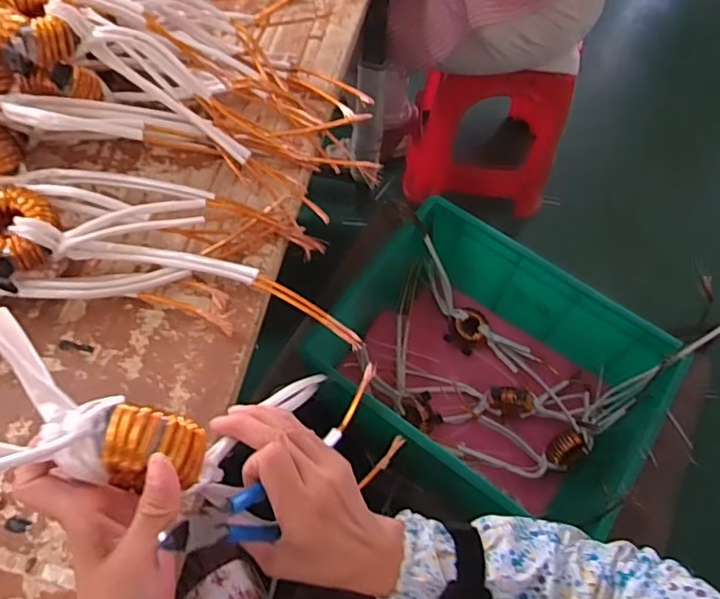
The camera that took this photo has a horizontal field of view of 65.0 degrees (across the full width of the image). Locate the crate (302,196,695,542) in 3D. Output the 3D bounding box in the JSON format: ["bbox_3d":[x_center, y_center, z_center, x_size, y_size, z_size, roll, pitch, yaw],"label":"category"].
[{"bbox_3d":[0.219,0.126,1.013,0.522,0.230,0.408,34,65,14],"label":"crate"}]

